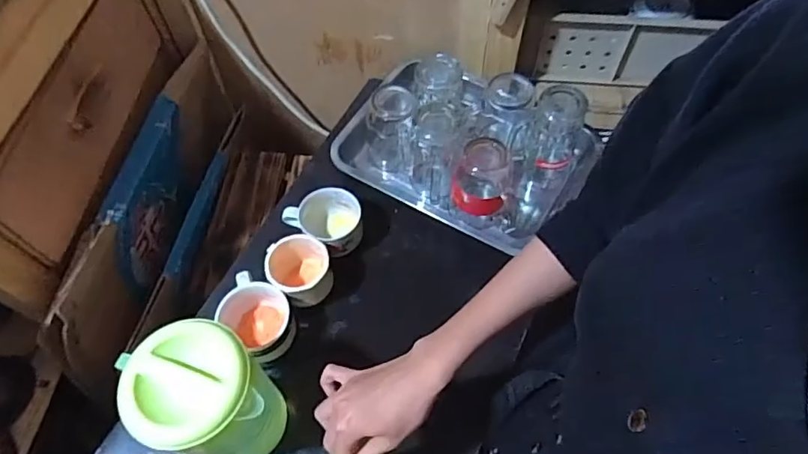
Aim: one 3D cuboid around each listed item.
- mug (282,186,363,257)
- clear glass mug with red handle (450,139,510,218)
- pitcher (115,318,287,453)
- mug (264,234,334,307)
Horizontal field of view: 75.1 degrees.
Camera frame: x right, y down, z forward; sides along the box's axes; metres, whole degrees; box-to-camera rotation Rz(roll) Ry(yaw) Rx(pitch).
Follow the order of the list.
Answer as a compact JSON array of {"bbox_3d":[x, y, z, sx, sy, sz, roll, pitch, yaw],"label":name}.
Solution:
[{"bbox_3d":[-0.107,0.000,0.714,0.099,0.073,0.082,-8,61,-4],"label":"mug"},{"bbox_3d":[0.102,-0.067,0.708,0.072,0.091,0.061,9,61,6],"label":"clear glass mug with red handle"},{"bbox_3d":[-0.187,0.183,0.533,0.105,0.201,0.100,0,61,0],"label":"pitcher"},{"bbox_3d":[-0.133,0.057,0.676,0.076,0.069,0.082,-5,61,-2],"label":"mug"}]

